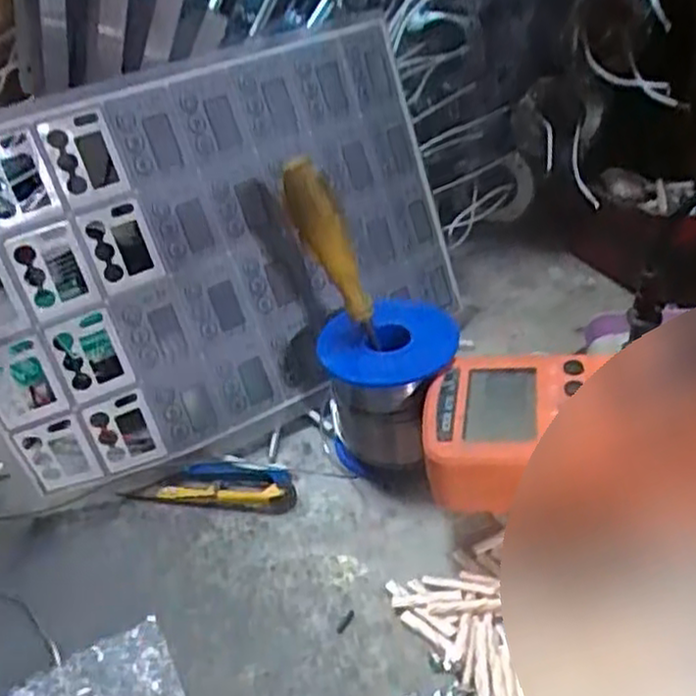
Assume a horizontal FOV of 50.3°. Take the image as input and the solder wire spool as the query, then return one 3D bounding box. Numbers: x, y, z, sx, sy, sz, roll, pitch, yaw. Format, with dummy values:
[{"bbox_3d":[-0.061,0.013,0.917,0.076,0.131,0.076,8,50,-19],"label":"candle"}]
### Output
[{"bbox_3d":[0.022,0.020,0.364,0.062,0.070,0.062,-5,35,4],"label":"solder wire spool"}]

